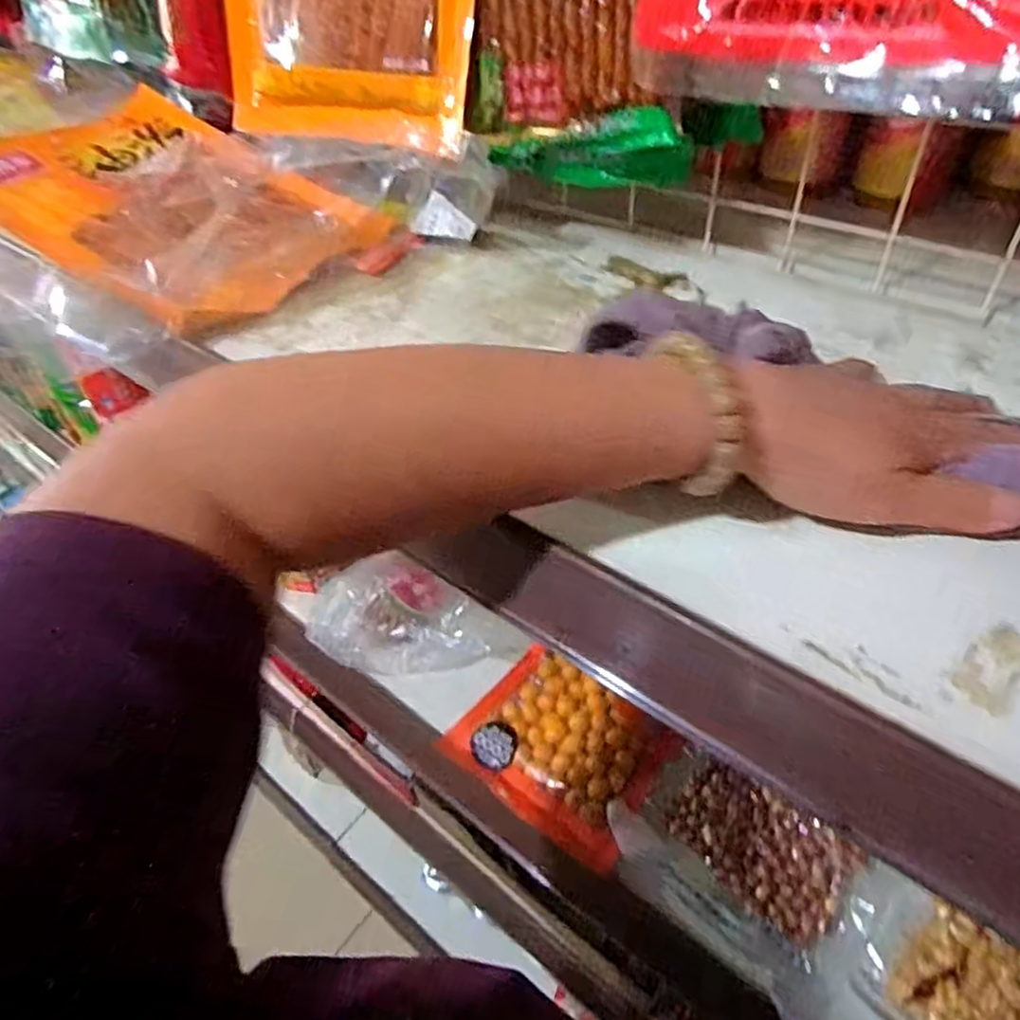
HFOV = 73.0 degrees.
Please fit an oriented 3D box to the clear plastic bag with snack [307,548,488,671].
[{"bbox_3d":[-0.101,0.095,0.646,0.160,0.089,0.082,4,46,9],"label":"clear plastic bag with snack"}]

